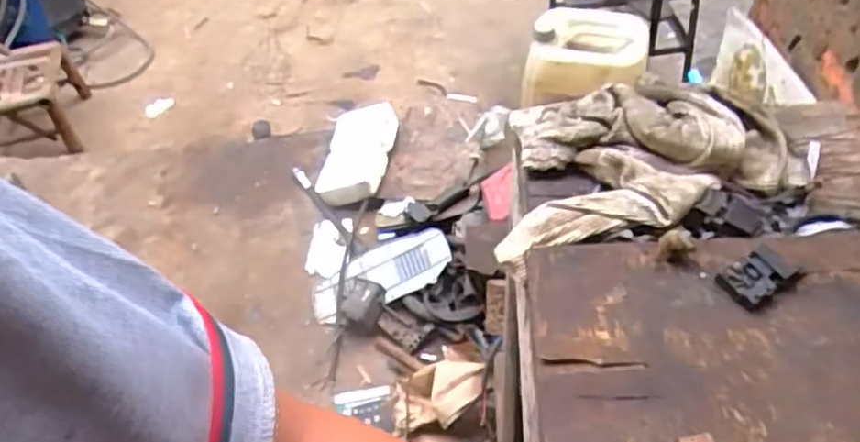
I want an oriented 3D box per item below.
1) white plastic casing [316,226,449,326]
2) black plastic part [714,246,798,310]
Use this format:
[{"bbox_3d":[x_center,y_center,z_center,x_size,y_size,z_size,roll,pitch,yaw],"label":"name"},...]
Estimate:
[{"bbox_3d":[-0.120,0.127,1.661,0.345,0.033,0.164,-23,53,10],"label":"white plastic casing"},{"bbox_3d":[0.293,0.049,0.629,0.055,0.025,0.039,-27,56,-16],"label":"black plastic part"}]

